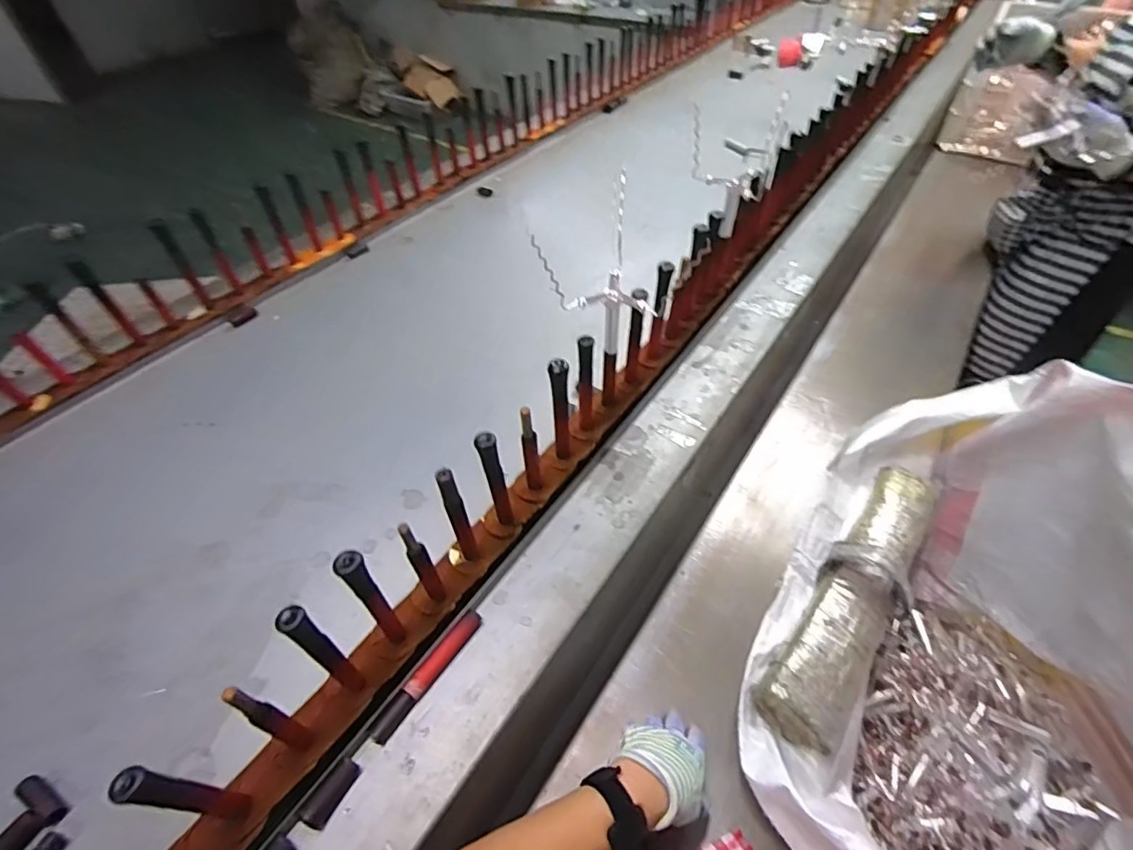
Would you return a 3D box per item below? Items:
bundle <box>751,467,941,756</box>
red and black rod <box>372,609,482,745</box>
[{"bbox_3d":[0.377,0.206,0.669,0.101,0.074,0.413,30,59,25],"label":"bundle"},{"bbox_3d":[-0.126,0.227,0.483,0.016,0.015,0.129,28,58,24],"label":"red and black rod"}]

